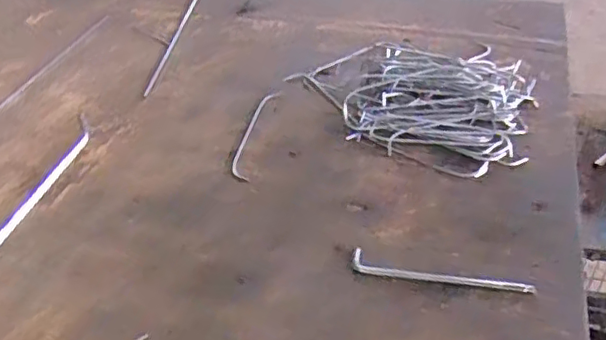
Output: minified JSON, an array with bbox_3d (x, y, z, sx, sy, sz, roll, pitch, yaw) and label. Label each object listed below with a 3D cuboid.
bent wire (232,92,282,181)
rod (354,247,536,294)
[{"bbox_3d":[-0.072,-0.066,0.908,0.031,0.018,0.216,5,43,10],"label":"bent wire"},{"bbox_3d":[0.160,0.125,0.686,0.205,0.011,0.028,10,44,14],"label":"rod"}]

